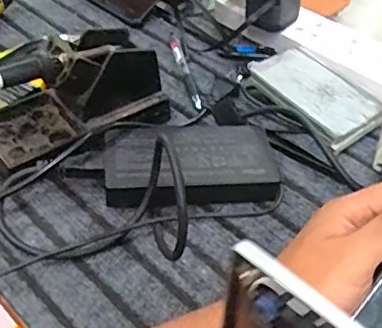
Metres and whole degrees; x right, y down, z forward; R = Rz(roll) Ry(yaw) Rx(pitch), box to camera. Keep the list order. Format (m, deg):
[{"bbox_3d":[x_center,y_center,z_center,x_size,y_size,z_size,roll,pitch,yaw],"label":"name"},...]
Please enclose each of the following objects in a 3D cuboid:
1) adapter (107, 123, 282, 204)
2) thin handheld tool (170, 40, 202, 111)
[{"bbox_3d":[0.000,-0.001,0.471,0.134,0.031,0.073,-4,43,-5],"label":"adapter"},{"bbox_3d":[-0.006,-0.092,0.592,0.009,0.009,0.124,-9,44,-11],"label":"thin handheld tool"}]

